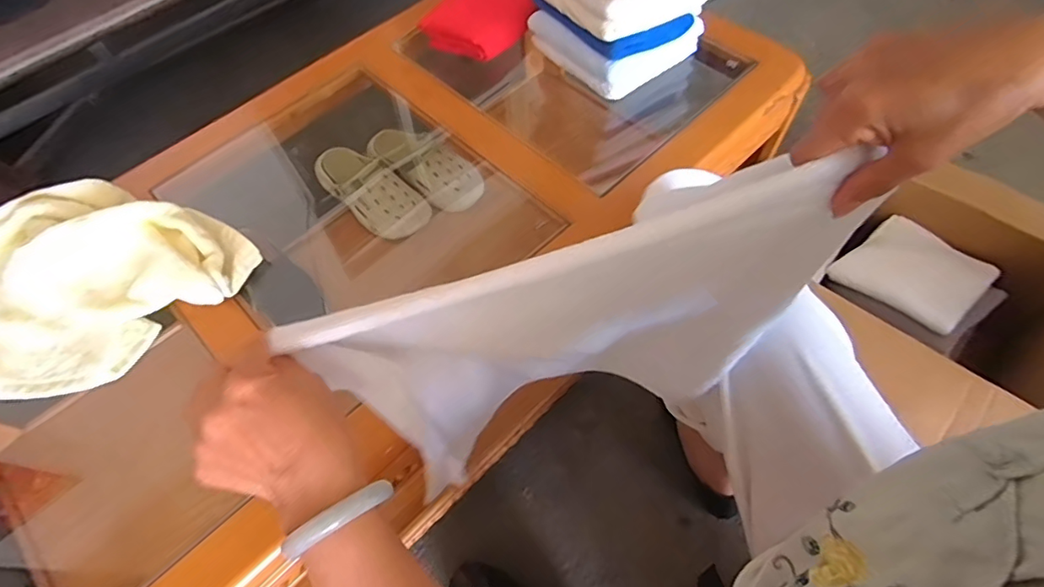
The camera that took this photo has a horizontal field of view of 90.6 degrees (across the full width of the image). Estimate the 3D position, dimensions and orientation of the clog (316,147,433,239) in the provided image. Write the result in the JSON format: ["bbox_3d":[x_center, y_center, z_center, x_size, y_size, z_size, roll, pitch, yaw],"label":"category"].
[{"bbox_3d":[-0.289,-0.205,1.008,0.234,0.074,0.115,34,68,20],"label":"clog"}]

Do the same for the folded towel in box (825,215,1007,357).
[{"bbox_3d":[0.621,-0.028,0.797,0.191,0.050,0.191,-34,64,-15],"label":"folded towel in box"}]

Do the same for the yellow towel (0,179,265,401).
[{"bbox_3d":[-0.506,-0.040,0.598,0.297,0.067,0.278,-37,65,-16],"label":"yellow towel"}]

